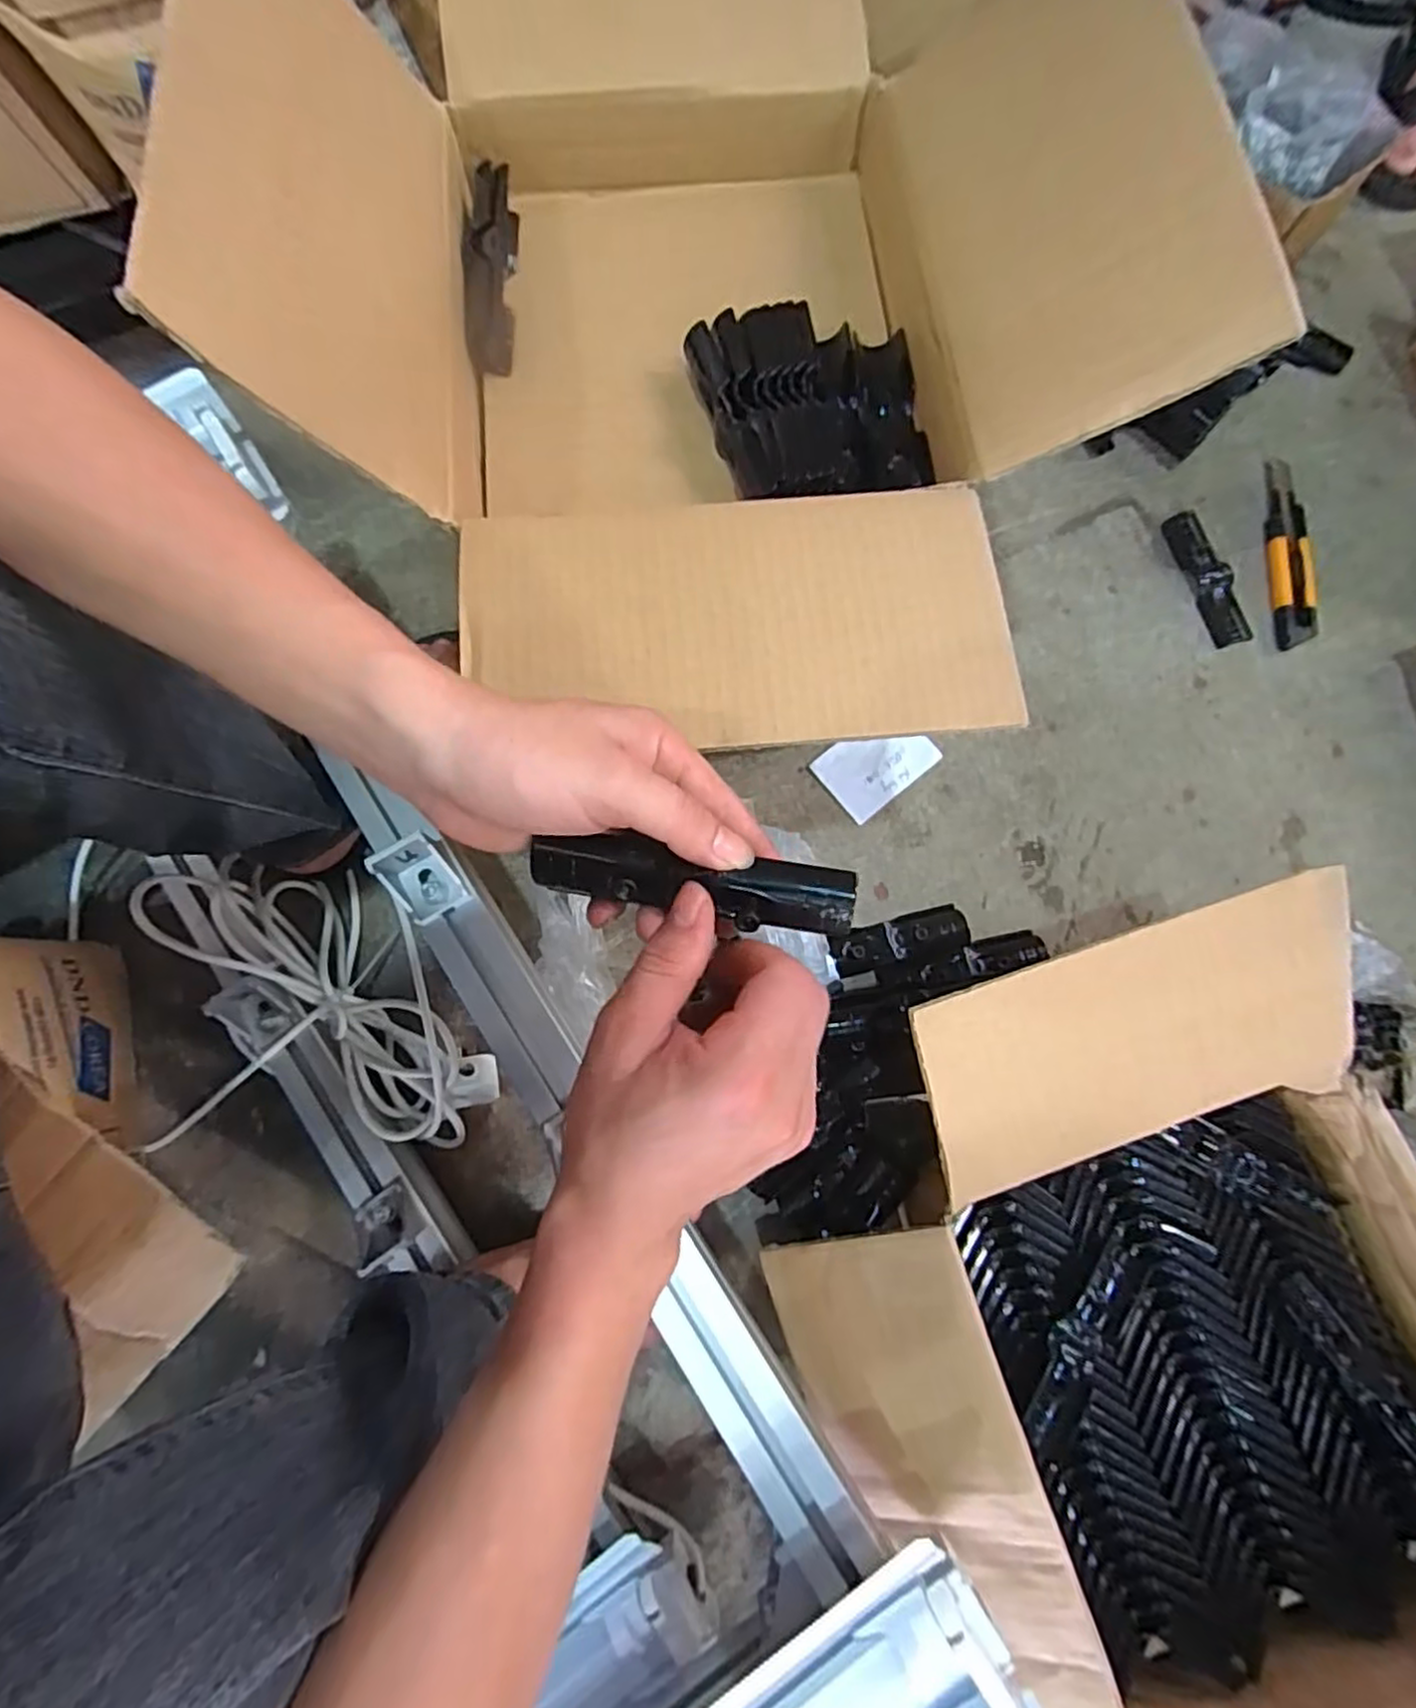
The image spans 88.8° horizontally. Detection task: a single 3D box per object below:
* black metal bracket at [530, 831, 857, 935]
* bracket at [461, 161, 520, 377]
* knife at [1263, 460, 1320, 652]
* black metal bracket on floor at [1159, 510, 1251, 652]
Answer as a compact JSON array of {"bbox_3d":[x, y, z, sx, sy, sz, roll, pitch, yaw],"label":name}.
[{"bbox_3d":[-0.007,0.011,0.291,0.128,0.022,0.024,8,78,7],"label":"black metal bracket"},{"bbox_3d":[-0.139,-0.374,0.456,0.027,0.036,0.144,-3,78,0],"label":"bracket"},{"bbox_3d":[0.519,-0.270,0.650,0.036,0.017,0.182,1,78,1],"label":"knife"},{"bbox_3d":[0.450,-0.248,0.647,0.034,0.015,0.128,-16,79,-3],"label":"black metal bracket on floor"}]

